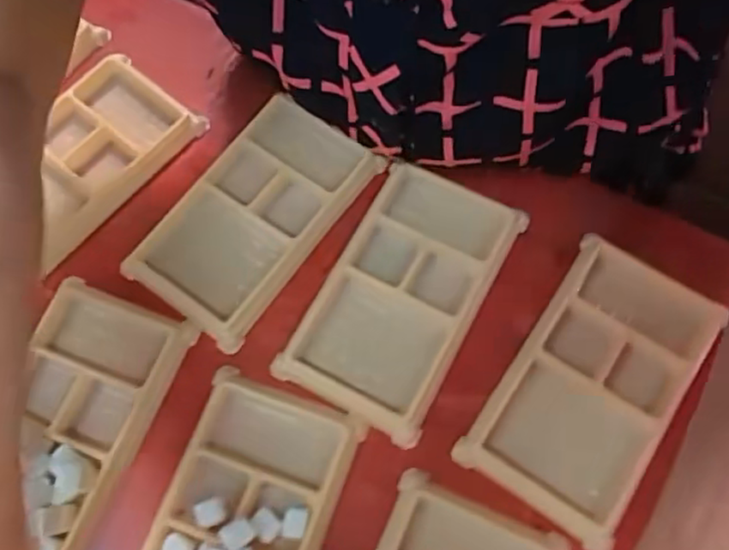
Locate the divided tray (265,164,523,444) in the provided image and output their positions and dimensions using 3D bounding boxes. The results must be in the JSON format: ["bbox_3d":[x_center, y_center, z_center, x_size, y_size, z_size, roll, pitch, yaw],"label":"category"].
[{"bbox_3d":[0.019,0.009,0.344,0.077,0.020,0.131,27,73,11],"label":"divided tray"}]

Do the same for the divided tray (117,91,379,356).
[{"bbox_3d":[-0.060,-0.033,0.361,0.074,0.014,0.132,35,74,14],"label":"divided tray"}]

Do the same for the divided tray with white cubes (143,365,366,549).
[{"bbox_3d":[-0.059,0.117,0.301,0.075,0.014,0.133,18,71,9],"label":"divided tray with white cubes"}]

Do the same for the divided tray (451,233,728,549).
[{"bbox_3d":[0.113,0.052,0.324,0.075,0.016,0.134,32,74,13],"label":"divided tray"}]

